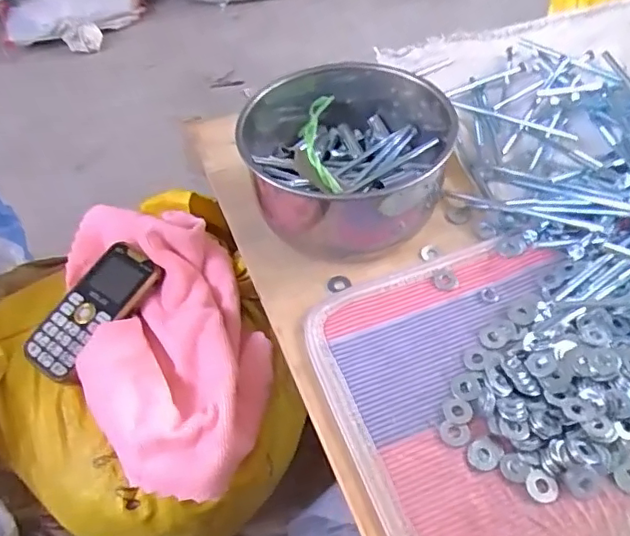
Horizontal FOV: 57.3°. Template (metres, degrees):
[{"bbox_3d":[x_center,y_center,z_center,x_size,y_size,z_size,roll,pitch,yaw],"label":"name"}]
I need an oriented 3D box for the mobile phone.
[{"bbox_3d":[-0.187,0.036,0.489,0.054,0.017,0.123,34,73,28],"label":"mobile phone"}]

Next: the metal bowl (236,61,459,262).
[{"bbox_3d":[0.021,-0.098,0.491,0.173,0.088,0.173,-3,50,3],"label":"metal bowl"}]

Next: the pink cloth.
[{"bbox_3d":[-0.124,0.048,0.472,0.145,0.081,0.259,-23,54,-14],"label":"pink cloth"}]

